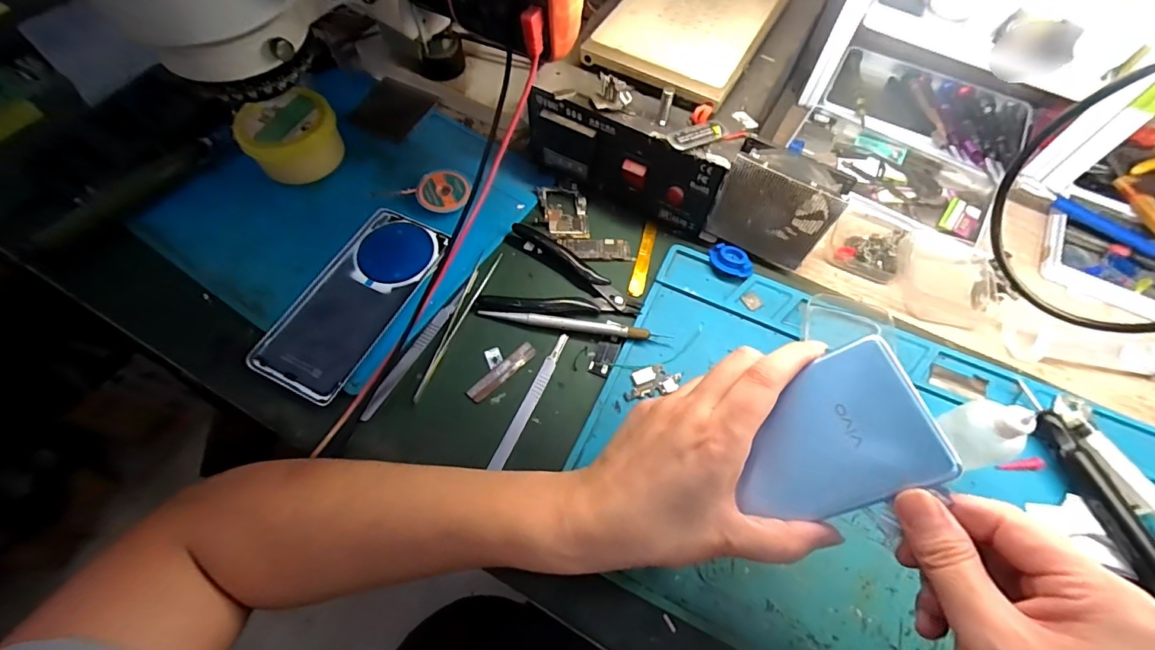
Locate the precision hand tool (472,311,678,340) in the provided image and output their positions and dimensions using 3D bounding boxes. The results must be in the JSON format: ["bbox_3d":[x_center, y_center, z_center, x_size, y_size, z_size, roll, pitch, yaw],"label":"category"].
[{"bbox_3d":[-0.004,-0.002,0.373,0.143,0.008,0.012,9,63,4],"label":"precision hand tool"}]

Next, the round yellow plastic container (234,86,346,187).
[{"bbox_3d":[-0.248,-0.162,0.425,0.071,0.059,0.061,-41,70,-19],"label":"round yellow plastic container"}]

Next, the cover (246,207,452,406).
[{"bbox_3d":[-0.171,-0.022,0.378,0.078,0.009,0.159,26,65,13],"label":"cover"}]

